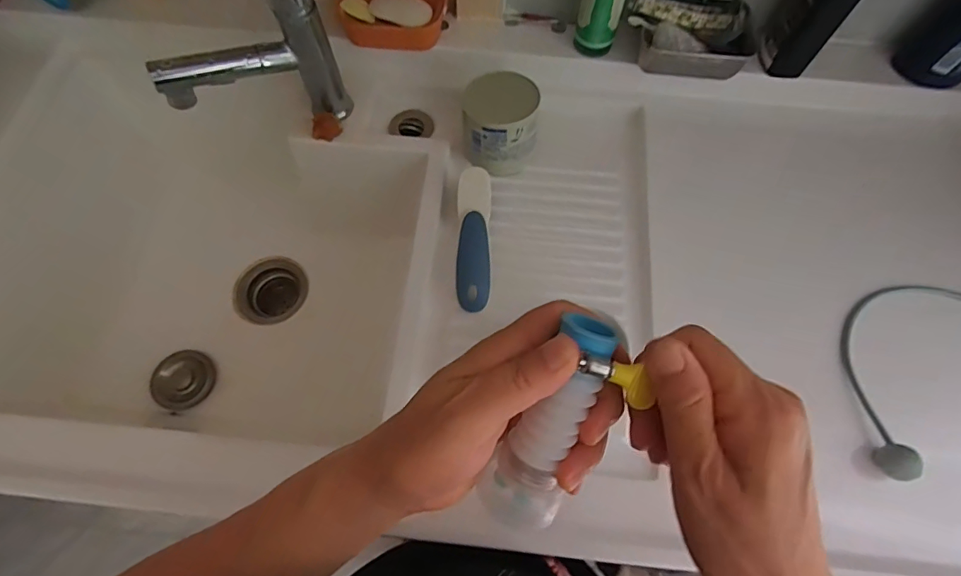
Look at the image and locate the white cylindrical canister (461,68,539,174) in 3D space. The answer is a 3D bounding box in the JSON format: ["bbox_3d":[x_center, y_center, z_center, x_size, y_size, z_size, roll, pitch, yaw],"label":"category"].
[{"bbox_3d":[0.023,-0.192,0.574,0.085,0.075,0.089,0,68,-1],"label":"white cylindrical canister"}]

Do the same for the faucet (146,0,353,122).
[{"bbox_3d":[-0.252,-0.245,0.528,0.180,0.179,0.054,-18,70,-8],"label":"faucet"}]

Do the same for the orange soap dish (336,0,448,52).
[{"bbox_3d":[-0.108,-0.352,0.603,0.134,0.038,0.111,1,68,-1],"label":"orange soap dish"}]

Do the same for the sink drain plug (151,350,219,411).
[{"bbox_3d":[-0.421,0.131,0.683,0.080,0.023,0.078,-27,71,-24],"label":"sink drain plug"}]

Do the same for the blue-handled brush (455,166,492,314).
[{"bbox_3d":[-0.007,-0.061,0.545,0.038,0.036,0.152,1,68,-1],"label":"blue-handled brush"}]

